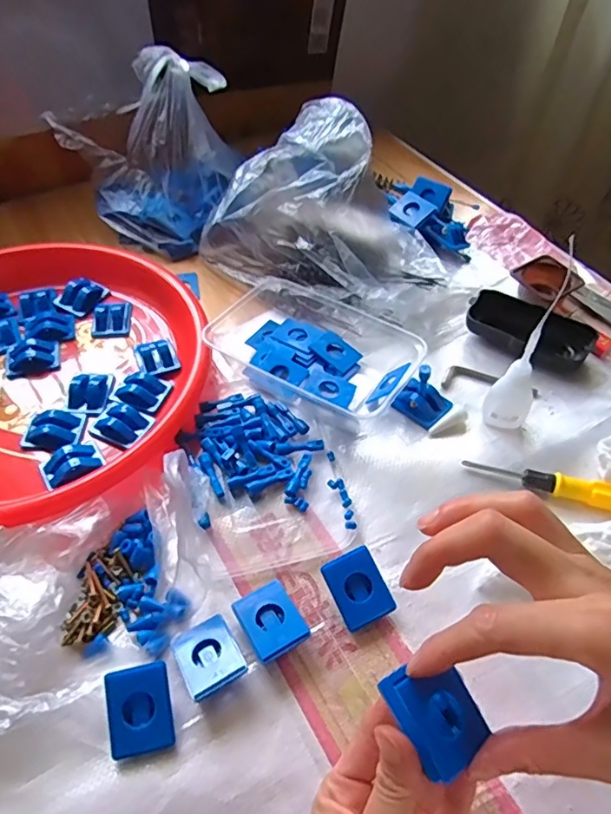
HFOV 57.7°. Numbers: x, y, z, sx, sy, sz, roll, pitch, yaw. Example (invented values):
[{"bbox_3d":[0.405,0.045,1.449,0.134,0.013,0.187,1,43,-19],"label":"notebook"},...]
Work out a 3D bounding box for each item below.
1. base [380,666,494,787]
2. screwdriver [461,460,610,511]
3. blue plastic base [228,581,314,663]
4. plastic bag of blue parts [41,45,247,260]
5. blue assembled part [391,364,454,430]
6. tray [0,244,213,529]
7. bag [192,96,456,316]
[{"bbox_3d":[0.057,0.135,0.247,0.034,0.015,0.041,-23,77,-33],"label":"base"},{"bbox_3d":[0.187,0.059,0.402,0.138,0.014,0.018,10,51,8],"label":"screwdriver"},{"bbox_3d":[-0.021,0.134,0.345,0.034,0.017,0.043,-26,55,-20],"label":"blue plastic base"},{"bbox_3d":[-0.161,-0.254,0.560,0.181,0.153,0.122,-4,51,-3],"label":"plastic bag of blue parts"},{"bbox_3d":[0.097,-0.008,0.451,0.035,0.030,0.039,-37,60,-26],"label":"blue assembled part"},{"bbox_3d":[-0.230,-0.030,0.452,0.272,0.037,0.282,0,51,0],"label":"tray"},{"bbox_3d":[0.023,-0.181,0.518,0.225,0.132,0.124,26,55,19],"label":"bag"}]

